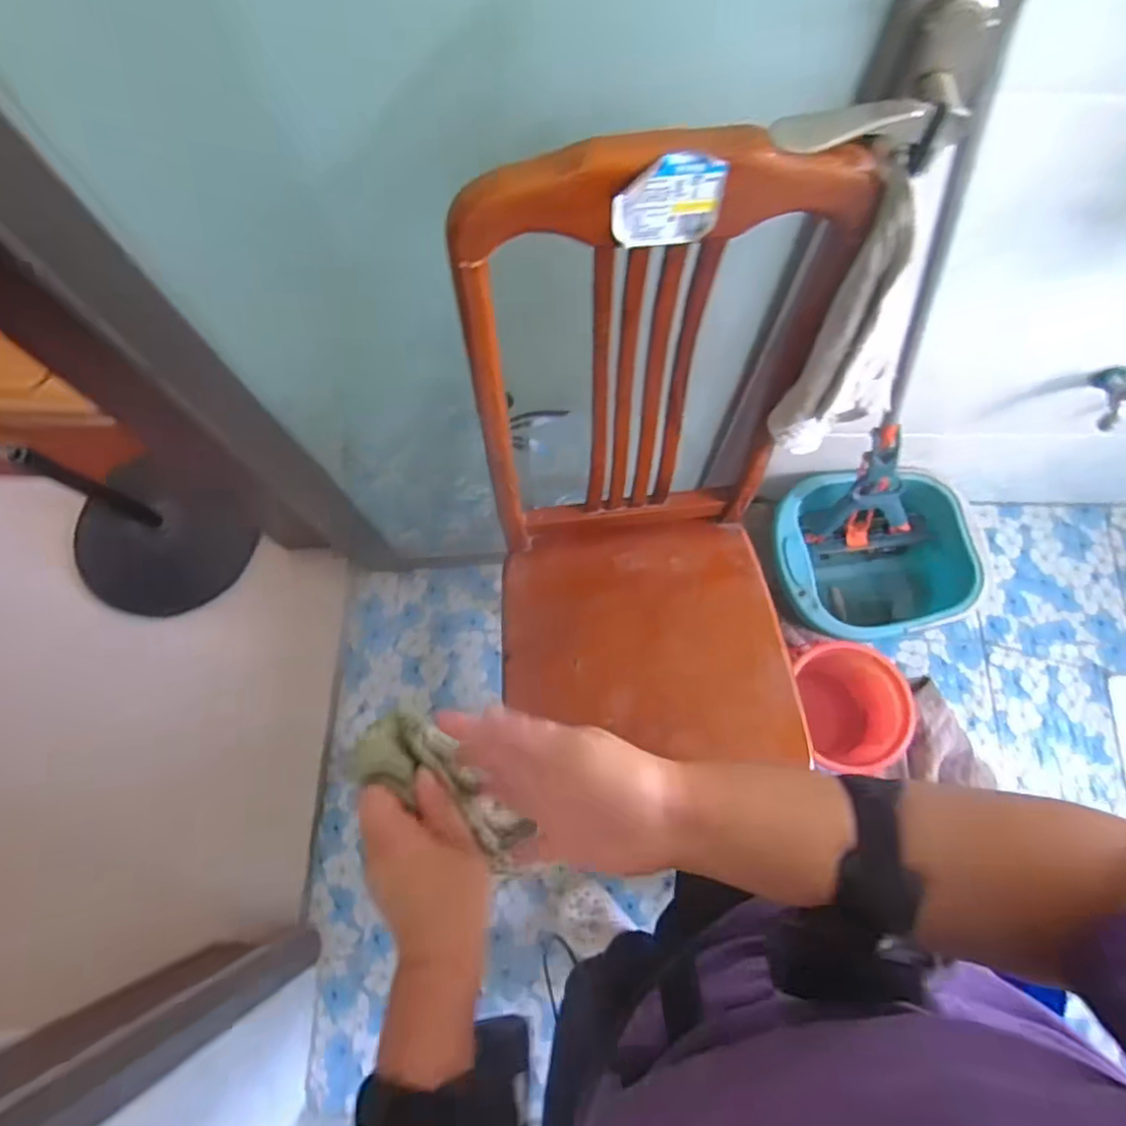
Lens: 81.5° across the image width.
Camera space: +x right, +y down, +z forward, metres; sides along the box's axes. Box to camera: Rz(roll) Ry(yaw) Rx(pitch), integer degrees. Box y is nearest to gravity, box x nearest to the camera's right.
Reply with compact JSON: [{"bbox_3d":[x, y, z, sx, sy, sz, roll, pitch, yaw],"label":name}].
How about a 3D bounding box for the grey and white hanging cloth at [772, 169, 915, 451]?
[{"bbox_3d":[0.259,-0.190,0.581,0.098,0.279,0.085,39,78,12],"label":"grey and white hanging cloth"}]

